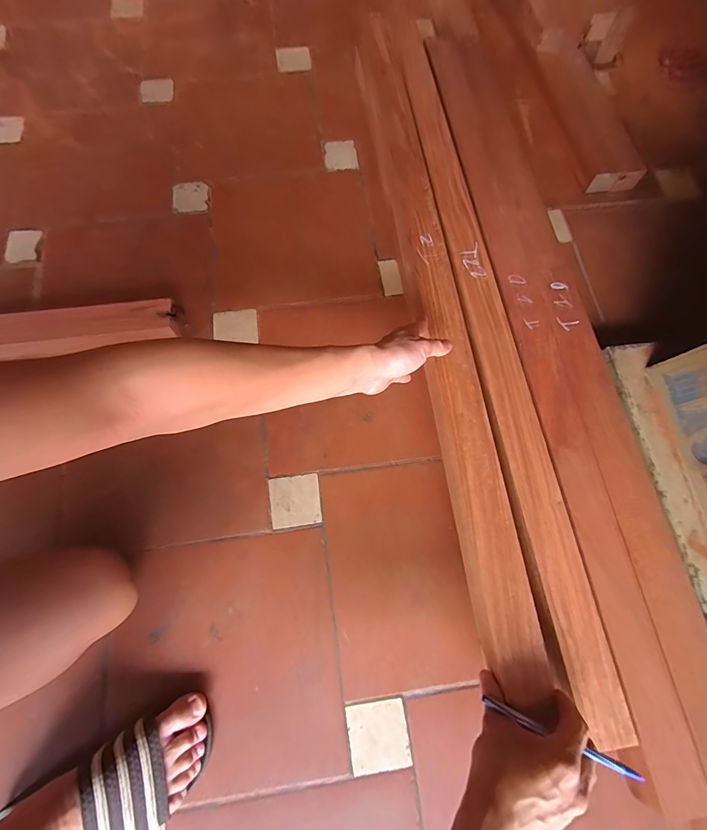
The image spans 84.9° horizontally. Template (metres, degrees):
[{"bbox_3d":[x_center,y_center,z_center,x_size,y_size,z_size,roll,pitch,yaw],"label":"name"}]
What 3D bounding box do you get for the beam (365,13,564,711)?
[{"bbox_3d":[0.118,-0.215,0.596,0.075,0.047,1.081,-6,71,-1],"label":"beam"}]

